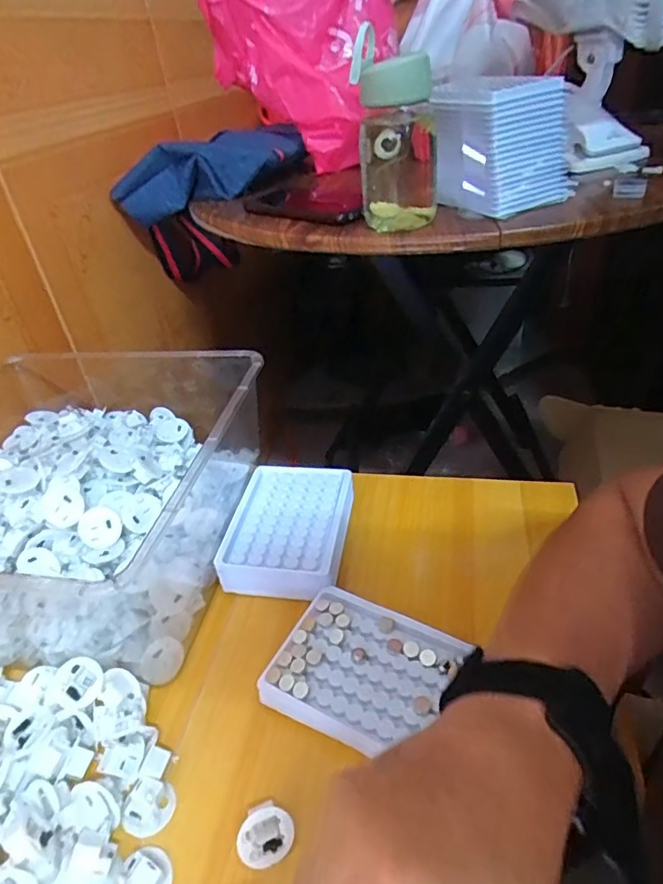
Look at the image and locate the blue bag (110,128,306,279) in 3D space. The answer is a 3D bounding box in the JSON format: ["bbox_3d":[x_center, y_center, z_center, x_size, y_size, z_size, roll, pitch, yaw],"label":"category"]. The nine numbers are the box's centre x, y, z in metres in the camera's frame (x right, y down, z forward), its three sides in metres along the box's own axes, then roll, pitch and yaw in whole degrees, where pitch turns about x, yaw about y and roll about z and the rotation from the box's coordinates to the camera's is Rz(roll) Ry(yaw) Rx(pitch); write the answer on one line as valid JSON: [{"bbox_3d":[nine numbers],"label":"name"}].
[{"bbox_3d":[-0.157,-0.337,0.787,0.253,0.187,0.152,-1,36,8],"label":"blue bag"}]

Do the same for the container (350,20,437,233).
[{"bbox_3d":[0.062,-0.286,0.513,0.073,0.149,0.061,2,37,11],"label":"container"}]

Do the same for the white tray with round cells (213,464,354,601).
[{"bbox_3d":[-0.037,0.082,0.500,0.107,0.042,0.135,2,37,11],"label":"white tray with round cells"}]

